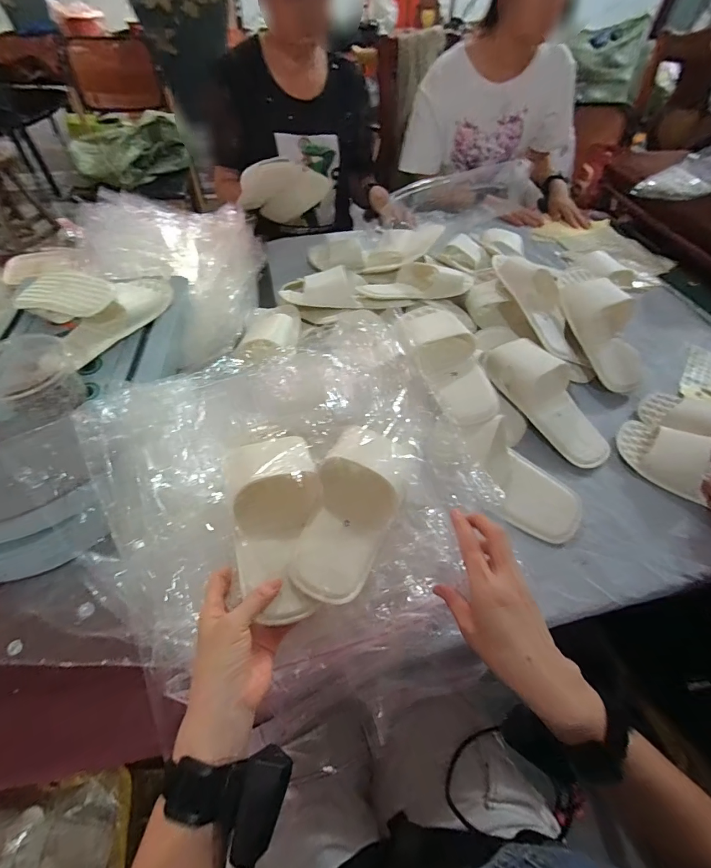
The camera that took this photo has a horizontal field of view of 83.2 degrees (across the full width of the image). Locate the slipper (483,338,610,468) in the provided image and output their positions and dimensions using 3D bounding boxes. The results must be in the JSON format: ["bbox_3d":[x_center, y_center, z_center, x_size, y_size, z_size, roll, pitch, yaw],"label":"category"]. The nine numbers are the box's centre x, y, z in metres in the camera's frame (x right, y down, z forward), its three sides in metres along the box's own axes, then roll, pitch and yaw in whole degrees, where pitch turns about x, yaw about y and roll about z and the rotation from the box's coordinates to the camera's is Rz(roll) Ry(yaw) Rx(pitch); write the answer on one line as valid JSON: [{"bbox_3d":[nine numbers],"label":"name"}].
[{"bbox_3d":[0.313,-0.060,0.640,0.102,0.066,0.241,-34,83,-25],"label":"slipper"}]

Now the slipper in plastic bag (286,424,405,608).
[{"bbox_3d":[-0.003,0.086,0.452,0.094,0.047,0.195,14,65,9],"label":"slipper in plastic bag"}]

